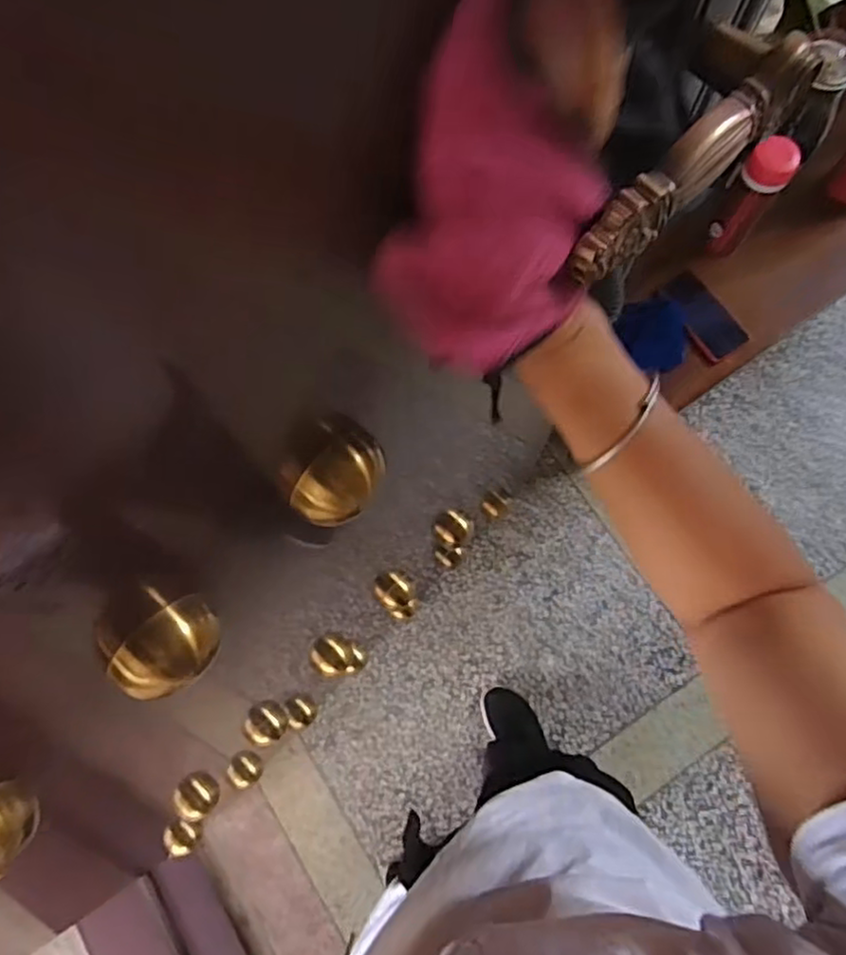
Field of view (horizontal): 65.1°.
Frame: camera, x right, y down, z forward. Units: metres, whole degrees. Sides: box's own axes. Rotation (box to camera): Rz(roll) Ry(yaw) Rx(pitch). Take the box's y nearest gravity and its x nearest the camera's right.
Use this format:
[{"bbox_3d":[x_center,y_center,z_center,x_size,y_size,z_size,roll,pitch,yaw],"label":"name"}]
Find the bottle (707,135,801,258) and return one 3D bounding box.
[{"bbox_3d":[0.527,-0.446,1.069,0.073,0.223,0.064,32,77,9],"label":"bottle"}]

